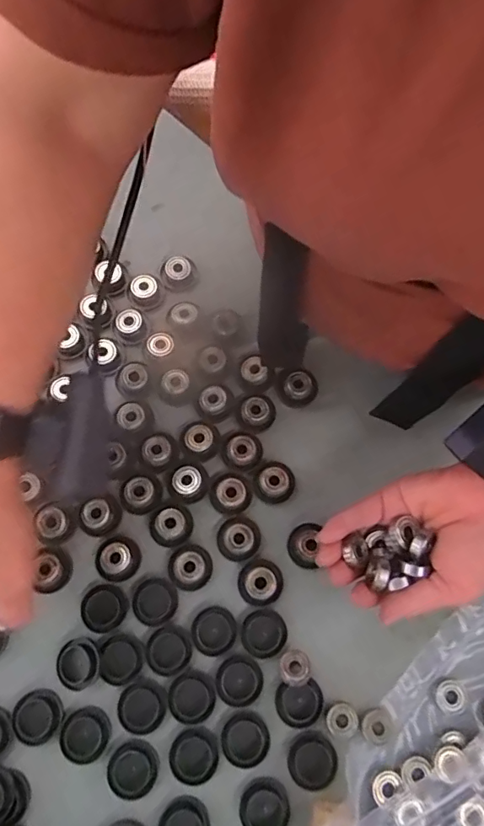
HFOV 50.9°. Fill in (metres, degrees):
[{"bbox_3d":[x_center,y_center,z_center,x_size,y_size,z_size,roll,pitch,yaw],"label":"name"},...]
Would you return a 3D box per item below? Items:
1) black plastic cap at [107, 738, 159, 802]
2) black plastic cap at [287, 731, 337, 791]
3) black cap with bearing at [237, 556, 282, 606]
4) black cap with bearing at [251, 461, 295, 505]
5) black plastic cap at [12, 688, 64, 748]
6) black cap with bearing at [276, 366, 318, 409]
[{"bbox_3d":[-0.071,0.233,0.332,0.031,0.008,0.031,0,73,0],"label":"black plastic cap"},{"bbox_3d":[0.046,0.227,0.331,0.031,0.005,0.031,0,73,0],"label":"black plastic cap"},{"bbox_3d":[0.013,0.121,0.364,0.031,0.012,0.031,0,73,0],"label":"black cap with bearing"},{"bbox_3d":[0.024,0.053,0.386,0.031,0.015,0.031,0,73,0],"label":"black cap with bearing"},{"bbox_3d":[-0.137,0.204,0.340,0.032,0.005,0.032,0,73,0],"label":"black plastic cap"},{"bbox_3d":[0.044,-0.020,0.409,0.032,0.017,0.029,5,73,1],"label":"black cap with bearing"}]

